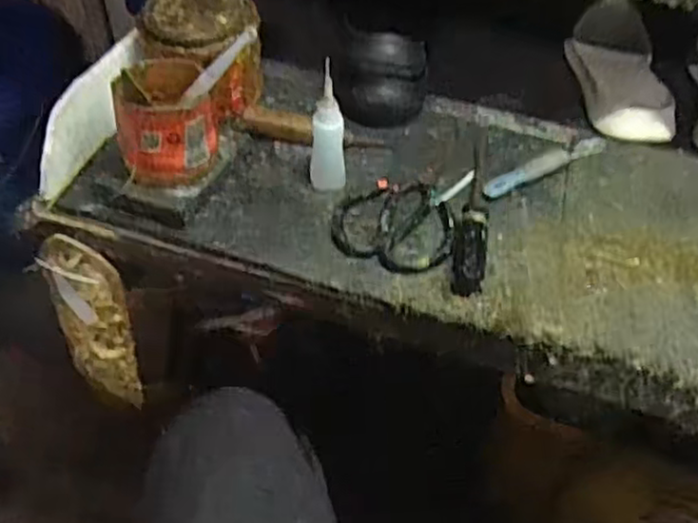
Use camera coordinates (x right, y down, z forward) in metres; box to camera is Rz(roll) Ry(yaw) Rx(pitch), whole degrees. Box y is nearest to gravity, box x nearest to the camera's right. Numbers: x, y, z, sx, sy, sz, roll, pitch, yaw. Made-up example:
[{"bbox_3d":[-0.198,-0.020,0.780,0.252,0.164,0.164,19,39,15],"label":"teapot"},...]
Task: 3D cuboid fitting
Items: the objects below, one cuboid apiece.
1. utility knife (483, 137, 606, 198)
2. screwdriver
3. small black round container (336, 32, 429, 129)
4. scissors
[{"bbox_3d":[0.183,-0.091,0.658,0.145,0.010,0.024,-23,54,-22],"label":"utility knife"},{"bbox_3d":[0.111,-0.058,0.613,0.028,0.026,0.209,10,49,6],"label":"screwdriver"},{"bbox_3d":[0.032,-0.174,0.688,0.087,0.073,0.070,6,48,2],"label":"small black round container"},{"bbox_3d":[0.043,-0.043,0.607,0.102,0.011,0.128,14,49,9],"label":"scissors"}]

